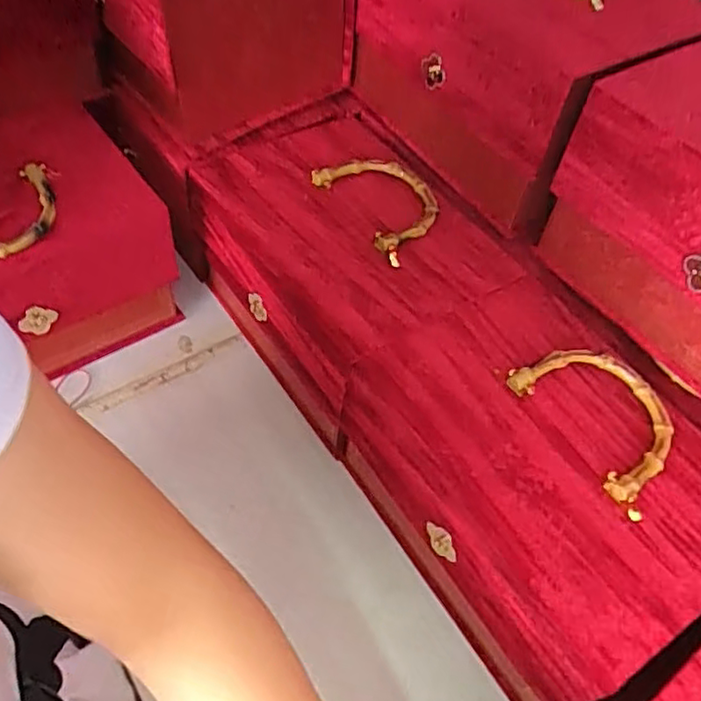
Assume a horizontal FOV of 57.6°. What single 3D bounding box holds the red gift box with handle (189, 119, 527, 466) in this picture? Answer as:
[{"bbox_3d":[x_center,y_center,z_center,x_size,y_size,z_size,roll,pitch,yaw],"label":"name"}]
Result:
[{"bbox_3d":[-0.004,-0.077,0.704,0.226,0.174,0.328,-27,59,-22],"label":"red gift box with handle"}]

